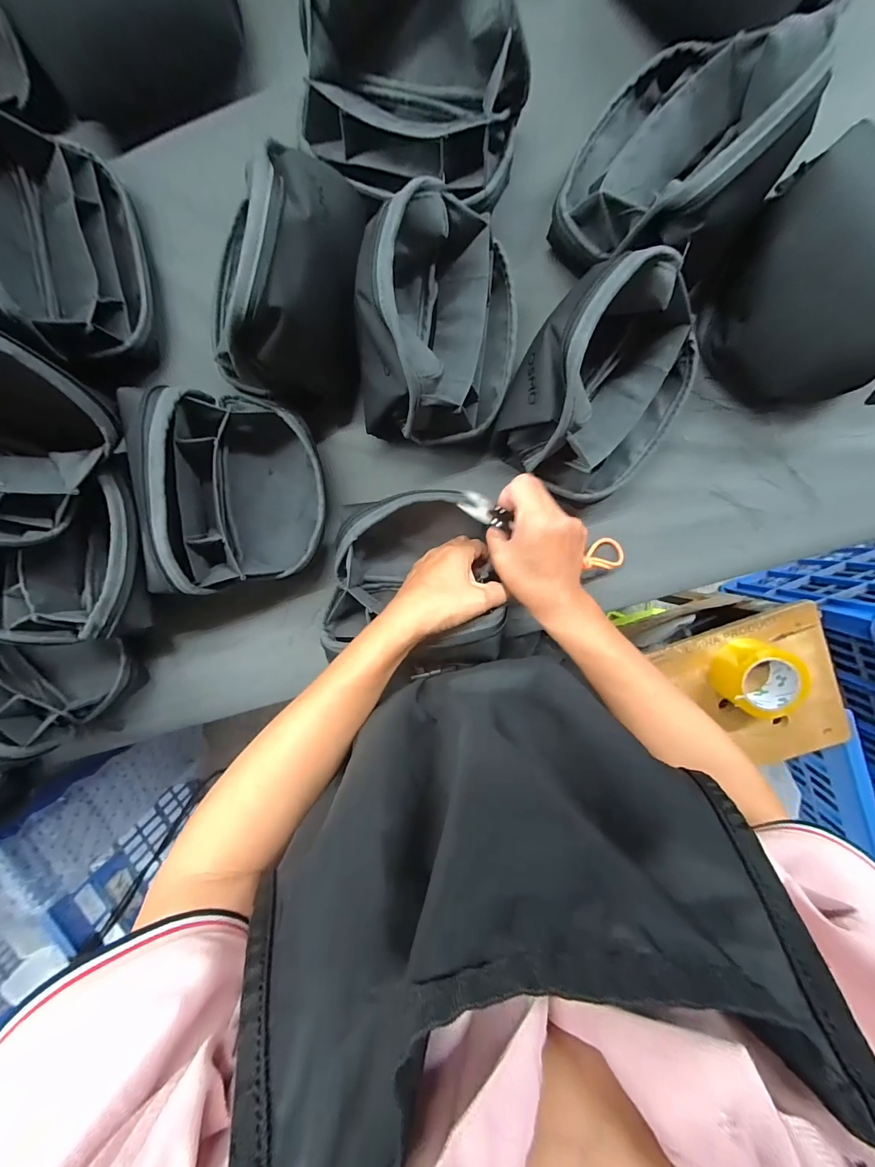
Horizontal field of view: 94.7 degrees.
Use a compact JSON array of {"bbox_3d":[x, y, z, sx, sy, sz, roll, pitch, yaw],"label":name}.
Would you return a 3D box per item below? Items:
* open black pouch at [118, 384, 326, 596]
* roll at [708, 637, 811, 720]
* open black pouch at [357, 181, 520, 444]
[{"bbox_3d":[-0.171,-0.077,0.360,0.126,0.123,0.161,4,98,2],"label":"open black pouch"},{"bbox_3d":[0.492,0.145,0.621,0.097,0.070,0.102,0,98,2],"label":"roll"},{"bbox_3d":[0.005,-0.200,0.311,0.116,0.124,0.166,16,98,0],"label":"open black pouch"}]

